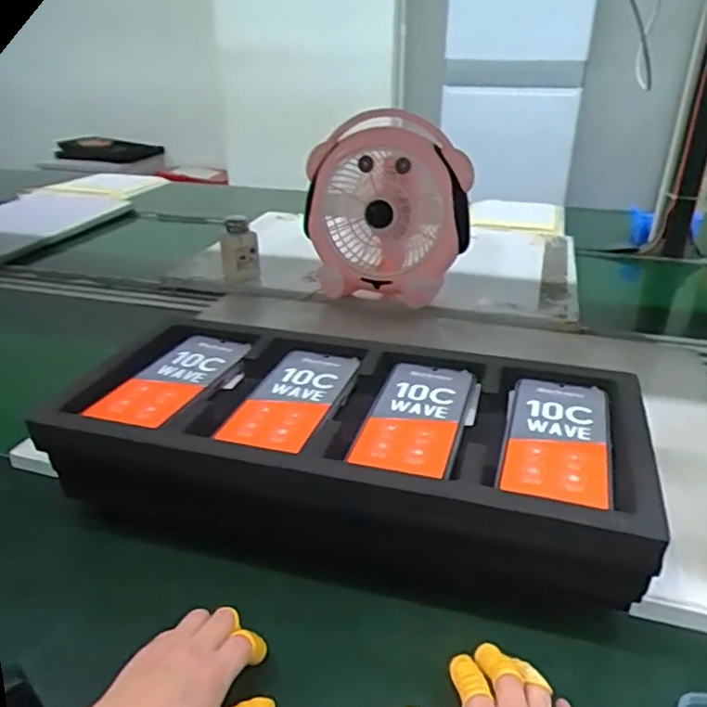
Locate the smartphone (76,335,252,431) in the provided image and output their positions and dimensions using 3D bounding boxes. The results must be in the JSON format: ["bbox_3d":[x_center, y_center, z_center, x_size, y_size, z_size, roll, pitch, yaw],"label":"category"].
[{"bbox_3d":[-0.166,0.022,0.582,0.074,0.010,0.163,12,30,22],"label":"smartphone"}]

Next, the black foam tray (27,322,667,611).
[{"bbox_3d":[-0.003,0.090,0.560,0.469,0.116,0.216,7,28,14],"label":"black foam tray"}]

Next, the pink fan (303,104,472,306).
[{"bbox_3d":[0.053,-0.216,0.964,0.248,0.262,0.115,6,28,11],"label":"pink fan"}]

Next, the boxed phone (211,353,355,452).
[{"bbox_3d":[-0.051,0.037,0.560,0.076,0.006,0.163,9,29,17],"label":"boxed phone"}]

